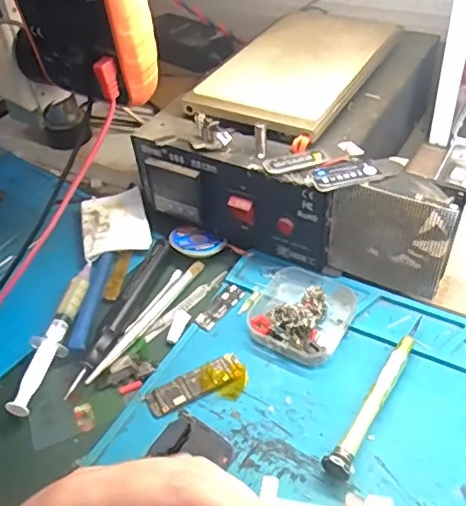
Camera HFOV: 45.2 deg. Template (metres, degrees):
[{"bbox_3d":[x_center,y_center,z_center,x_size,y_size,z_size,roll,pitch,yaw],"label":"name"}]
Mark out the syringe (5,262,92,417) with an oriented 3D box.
[{"bbox_3d":[-0.126,0.057,0.397,0.021,0.014,0.126,4,45,11],"label":"syringe"}]

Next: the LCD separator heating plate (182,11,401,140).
[{"bbox_3d":[0.054,-0.155,0.462,0.110,0.011,0.189,18,49,24],"label":"LCD separator heating plate"}]

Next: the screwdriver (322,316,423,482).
[{"bbox_3d":[0.093,0.084,0.341,0.015,0.015,0.125,25,52,29],"label":"screwdriver"}]

